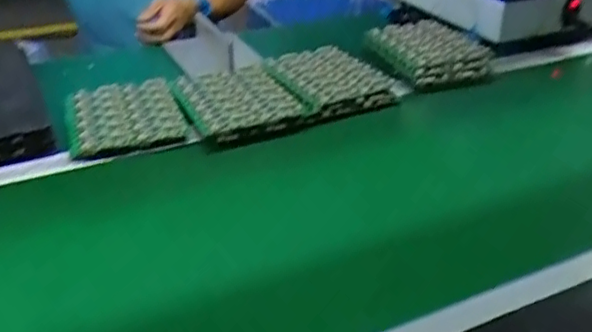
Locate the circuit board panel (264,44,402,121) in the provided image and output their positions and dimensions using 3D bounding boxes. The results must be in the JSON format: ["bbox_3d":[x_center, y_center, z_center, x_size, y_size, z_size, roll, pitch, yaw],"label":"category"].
[{"bbox_3d":[0.054,-0.139,0.951,0.149,0.032,0.188,-13,35,-20],"label":"circuit board panel"}]

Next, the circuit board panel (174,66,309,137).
[{"bbox_3d":[-0.086,-0.104,0.884,0.157,0.015,0.182,-15,36,-23],"label":"circuit board panel"}]

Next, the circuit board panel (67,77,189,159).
[{"bbox_3d":[-0.248,-0.074,0.866,0.152,0.025,0.189,-11,35,-17],"label":"circuit board panel"}]

